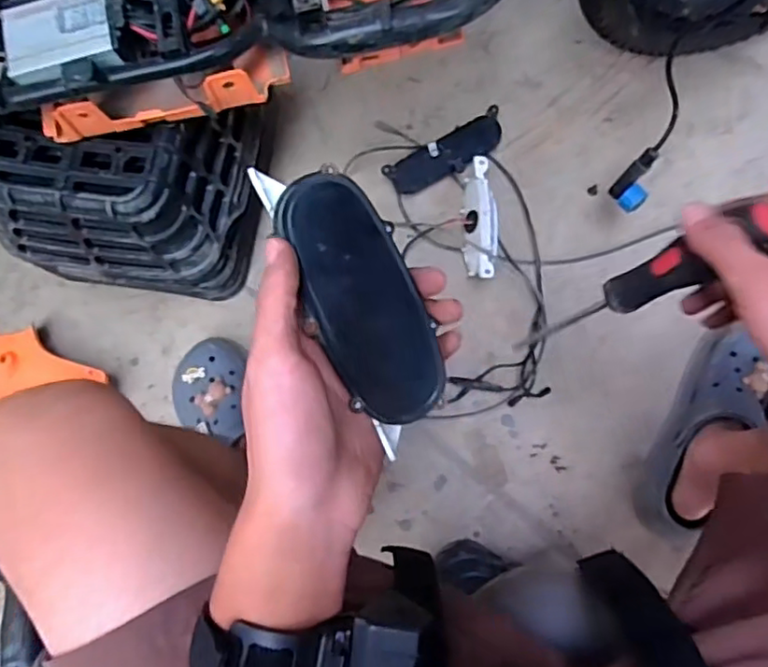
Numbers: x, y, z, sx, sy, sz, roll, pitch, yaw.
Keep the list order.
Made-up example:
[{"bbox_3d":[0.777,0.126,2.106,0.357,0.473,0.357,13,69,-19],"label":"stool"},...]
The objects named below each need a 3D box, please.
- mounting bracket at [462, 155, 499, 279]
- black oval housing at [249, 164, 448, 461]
[{"bbox_3d":[0.121,-0.140,0.770,0.039,0.054,0.154,1,81,3],"label":"mounting bracket"},{"bbox_3d":[-0.011,-0.017,0.300,0.050,0.015,0.137,-25,98,-1],"label":"black oval housing"}]

